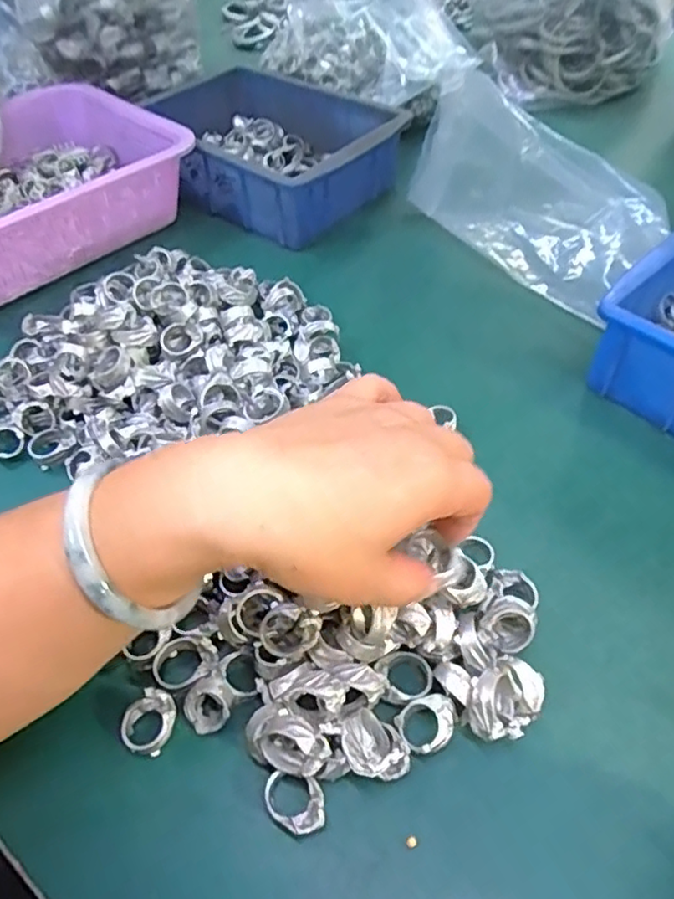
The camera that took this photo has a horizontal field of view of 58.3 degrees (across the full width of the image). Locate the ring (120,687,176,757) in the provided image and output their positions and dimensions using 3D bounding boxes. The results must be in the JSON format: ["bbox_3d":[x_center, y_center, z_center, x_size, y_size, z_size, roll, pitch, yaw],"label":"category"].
[{"bbox_3d":[-0.089,0.130,0.289,0.021,0.016,0.028,20,53,17],"label":"ring"}]

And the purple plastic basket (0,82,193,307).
[{"bbox_3d":[-0.302,-0.227,0.542,0.217,0.074,0.293,33,58,26],"label":"purple plastic basket"}]

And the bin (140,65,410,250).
[{"bbox_3d":[-0.072,-0.305,0.619,0.242,0.070,0.182,31,58,25],"label":"bin"}]

